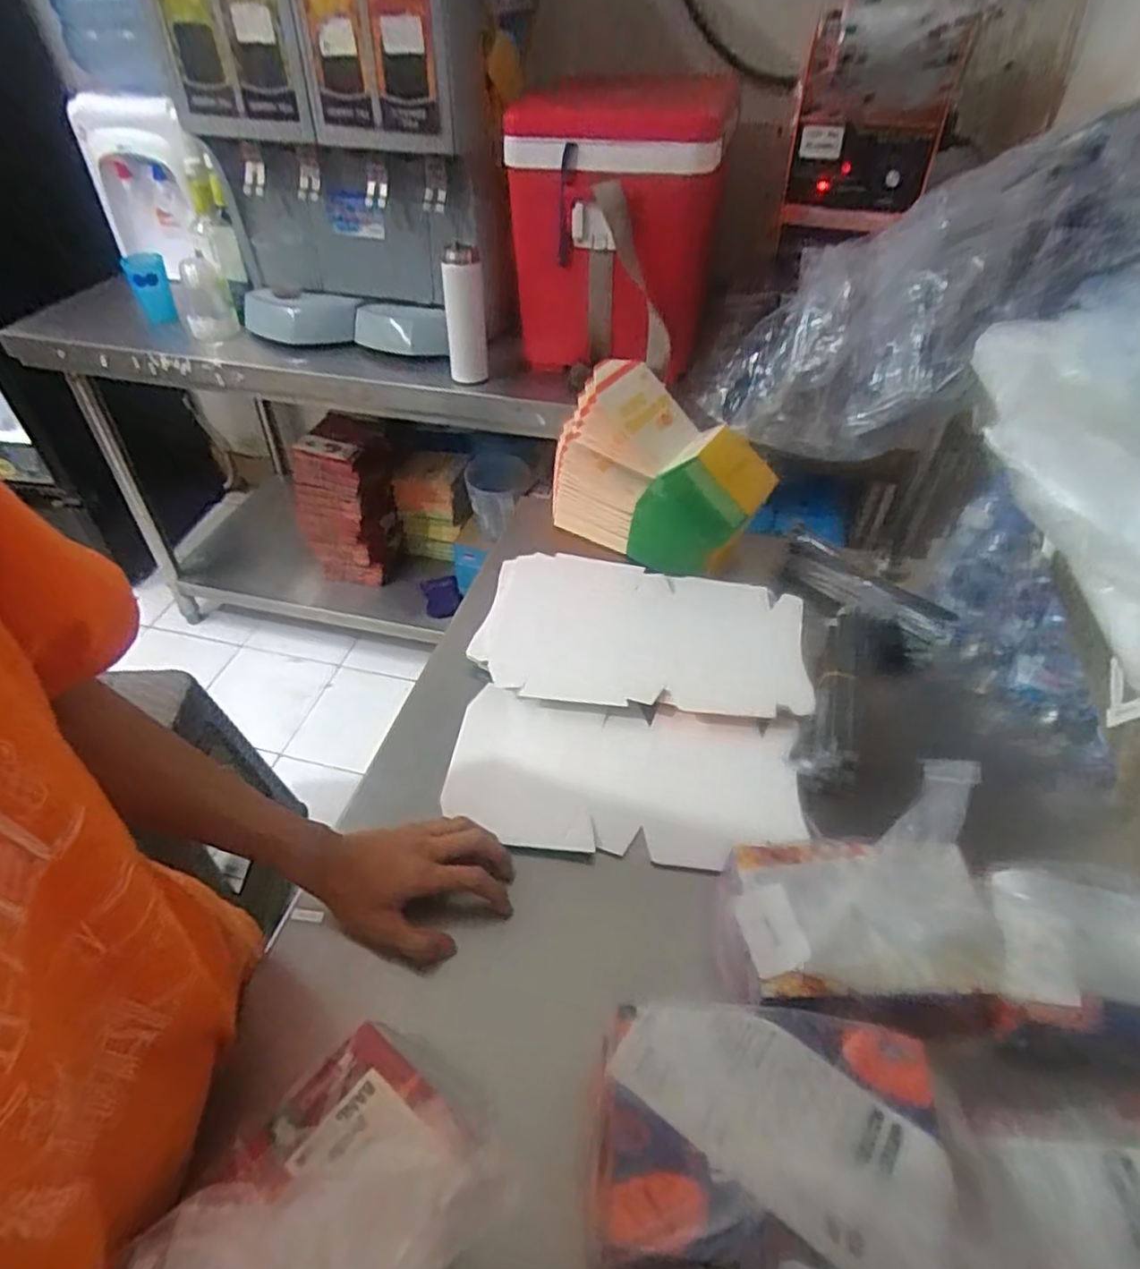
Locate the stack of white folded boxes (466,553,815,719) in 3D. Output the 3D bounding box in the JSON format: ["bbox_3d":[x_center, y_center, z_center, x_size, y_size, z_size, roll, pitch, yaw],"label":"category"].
[{"bbox_3d":[0.075,-0.005,0.768,0.338,0.027,0.212,6,46,7],"label":"stack of white folded boxes"}]

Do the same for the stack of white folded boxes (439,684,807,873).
[{"bbox_3d":[0.046,0.129,0.653,0.311,0.019,0.157,7,46,7],"label":"stack of white folded boxes"}]

